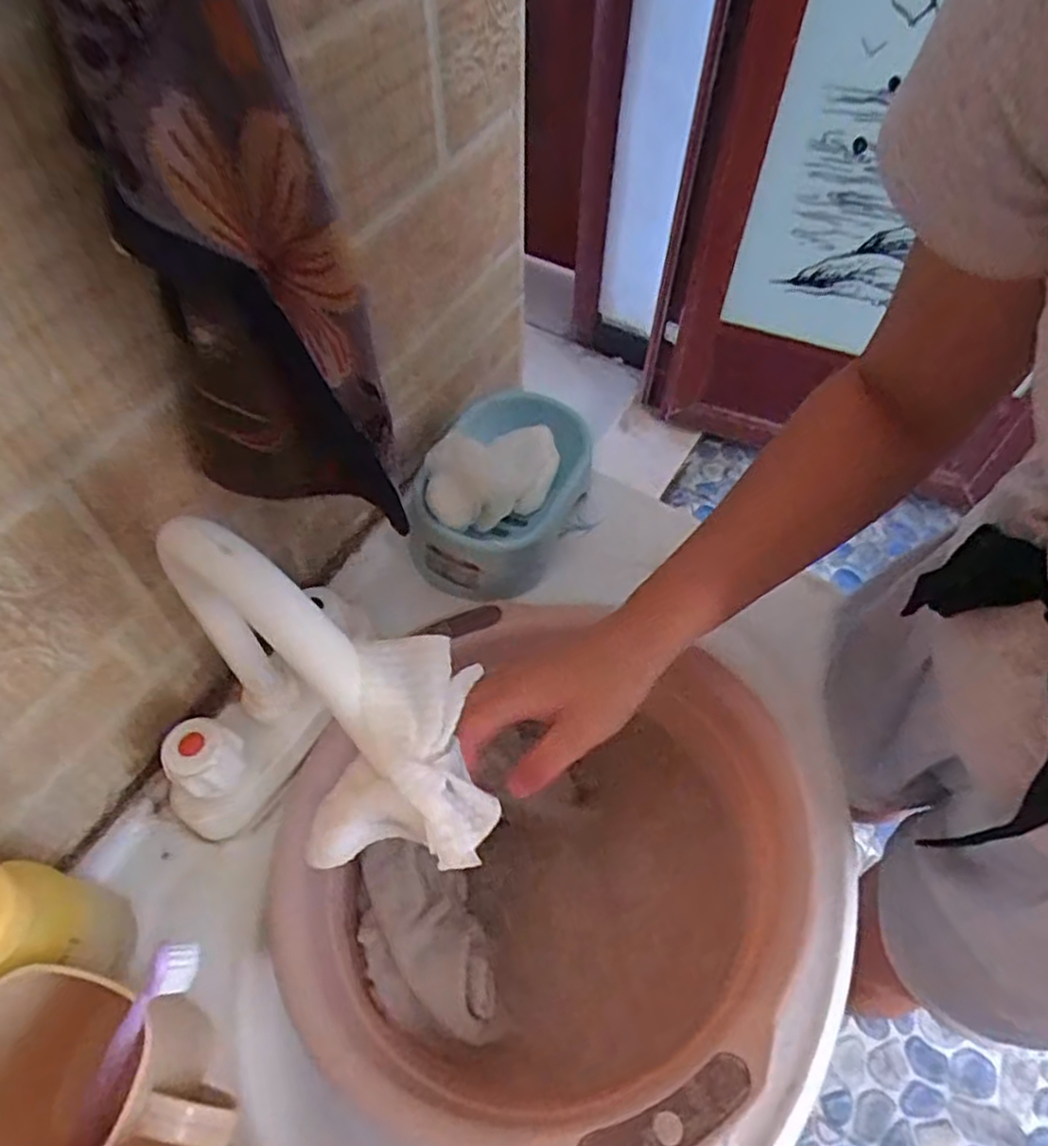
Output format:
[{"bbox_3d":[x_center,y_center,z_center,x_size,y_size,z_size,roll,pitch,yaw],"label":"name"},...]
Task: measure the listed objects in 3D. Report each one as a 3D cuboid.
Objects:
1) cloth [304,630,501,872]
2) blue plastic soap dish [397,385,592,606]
[{"bbox_3d":[-0.039,0.061,0.258,0.060,0.046,0.070,6,58,6],"label":"cloth"},{"bbox_3d":[-0.014,-0.069,0.564,0.107,0.067,0.174,22,58,13],"label":"blue plastic soap dish"}]

